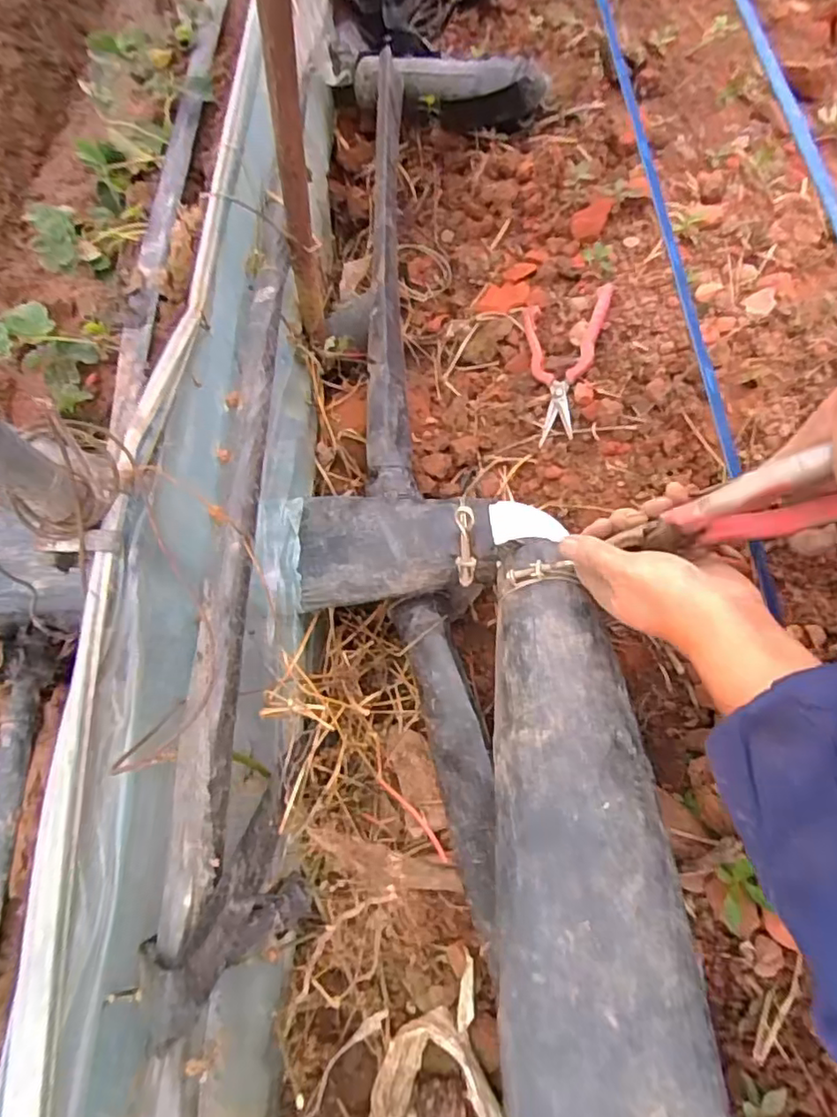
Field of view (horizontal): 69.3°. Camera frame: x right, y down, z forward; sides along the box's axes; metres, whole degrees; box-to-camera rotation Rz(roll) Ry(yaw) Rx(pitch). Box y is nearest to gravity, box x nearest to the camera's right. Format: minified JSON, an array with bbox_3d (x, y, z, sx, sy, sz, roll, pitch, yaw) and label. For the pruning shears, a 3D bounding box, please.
[{"bbox_3d":[0.166,-0.213,0.659,0.098,0.016,0.177,-11,67,30],"label":"pruning shears"}]

